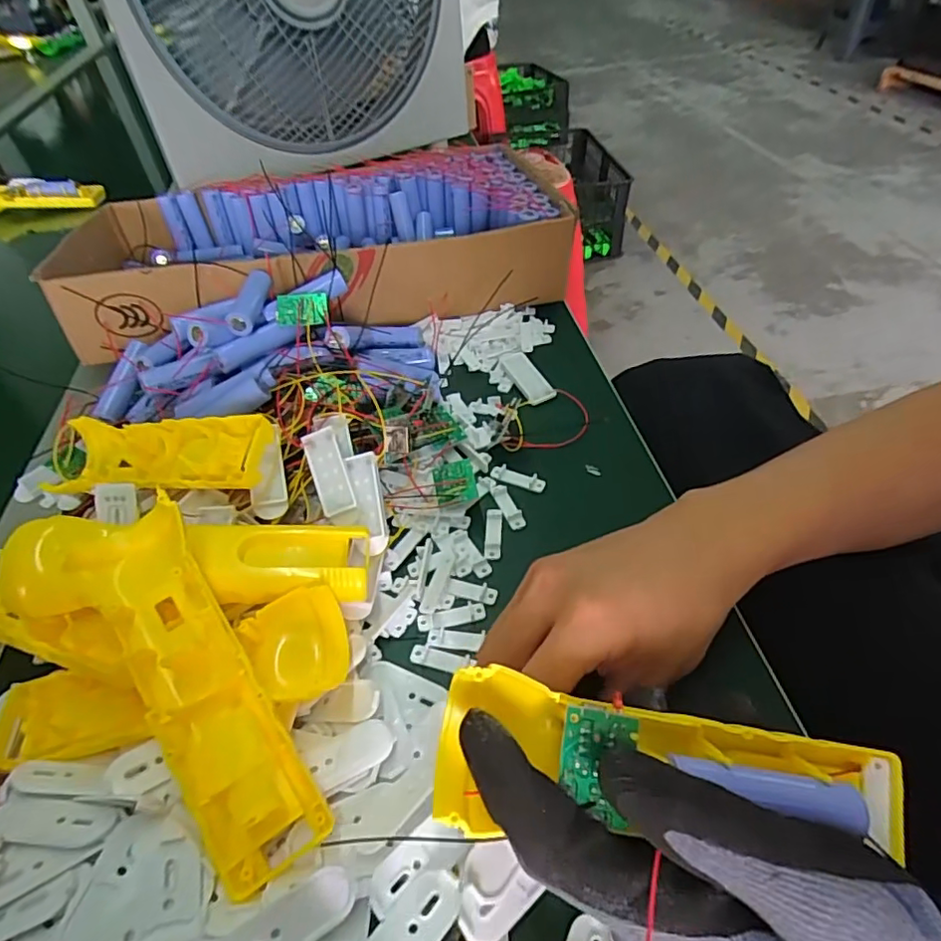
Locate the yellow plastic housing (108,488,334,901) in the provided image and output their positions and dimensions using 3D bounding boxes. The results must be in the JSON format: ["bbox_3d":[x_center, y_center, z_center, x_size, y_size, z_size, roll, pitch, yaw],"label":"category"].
[{"bbox_3d":[-0.112,0.089,0.240,0.044,0.018,0.158,-27,68,-19],"label":"yellow plastic housing"}]

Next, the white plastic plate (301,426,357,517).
[{"bbox_3d":[-0.082,0.000,0.329,0.019,0.005,0.051,-18,74,-11],"label":"white plastic plate"}]

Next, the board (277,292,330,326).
[{"bbox_3d":[-0.122,-0.117,0.416,0.037,0.009,0.025,-5,87,-2],"label":"board"}]

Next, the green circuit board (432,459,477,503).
[{"bbox_3d":[-0.010,0.007,0.359,0.025,0.004,0.031,-14,50,0],"label":"green circuit board"}]

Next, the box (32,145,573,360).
[{"bbox_3d":[-0.149,-0.211,0.530,0.439,0.076,0.208,-12,47,-5],"label":"box"}]

